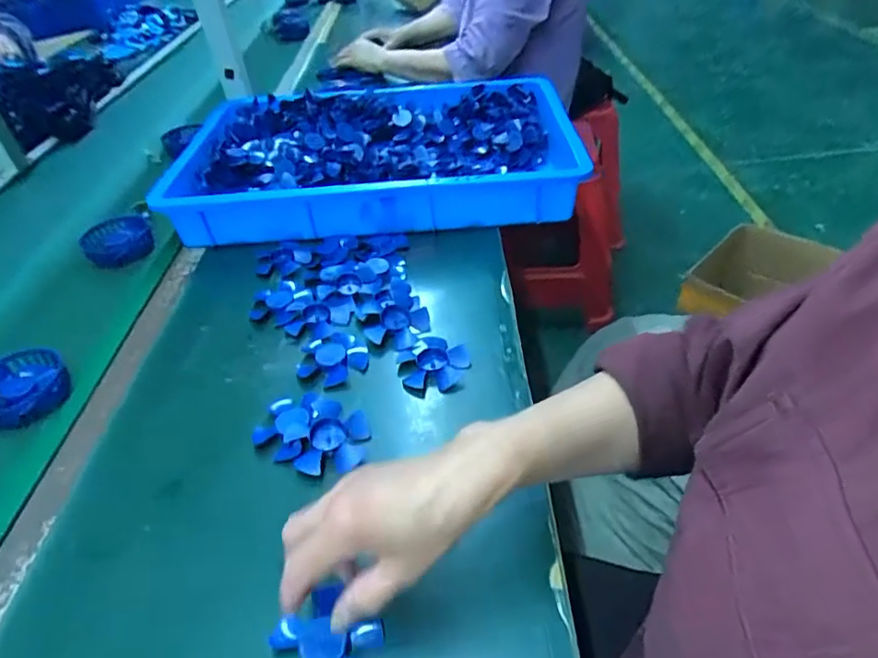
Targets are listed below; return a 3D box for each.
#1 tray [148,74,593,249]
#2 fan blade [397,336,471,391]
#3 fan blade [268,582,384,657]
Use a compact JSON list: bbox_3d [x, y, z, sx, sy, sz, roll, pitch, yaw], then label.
[{"bbox_3d":[-0.099,-0.268,0.839,0.566,0.082,0.370,-6,41,2],"label":"tray"},{"bbox_3d":[-0.006,0.034,0.556,0.070,0.014,0.064,-6,41,2],"label":"fan blade"},{"bbox_3d":[-0.074,0.206,0.357,0.062,0.021,0.067,-3,40,2],"label":"fan blade"}]

